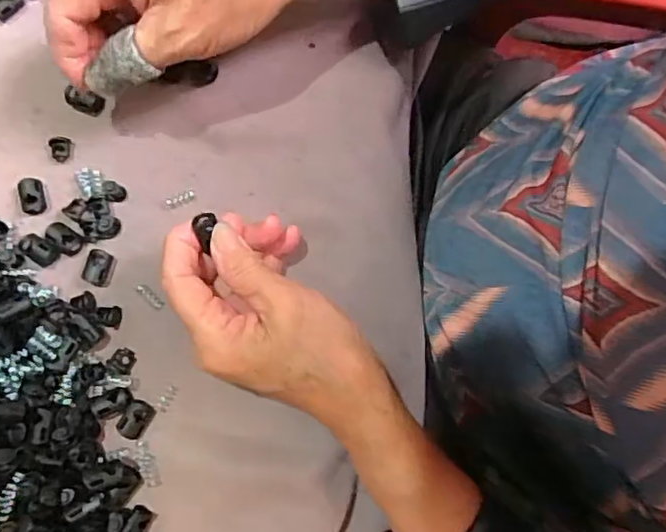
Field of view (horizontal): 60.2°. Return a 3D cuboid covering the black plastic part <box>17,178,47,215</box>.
[{"bbox_3d":[-0.178,-0.041,0.339,0.014,0.008,0.020,-11,78,-2],"label":"black plastic part"}]

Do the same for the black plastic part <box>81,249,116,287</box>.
[{"bbox_3d":[-0.135,0.001,0.331,0.014,0.007,0.020,12,78,3],"label":"black plastic part"}]

